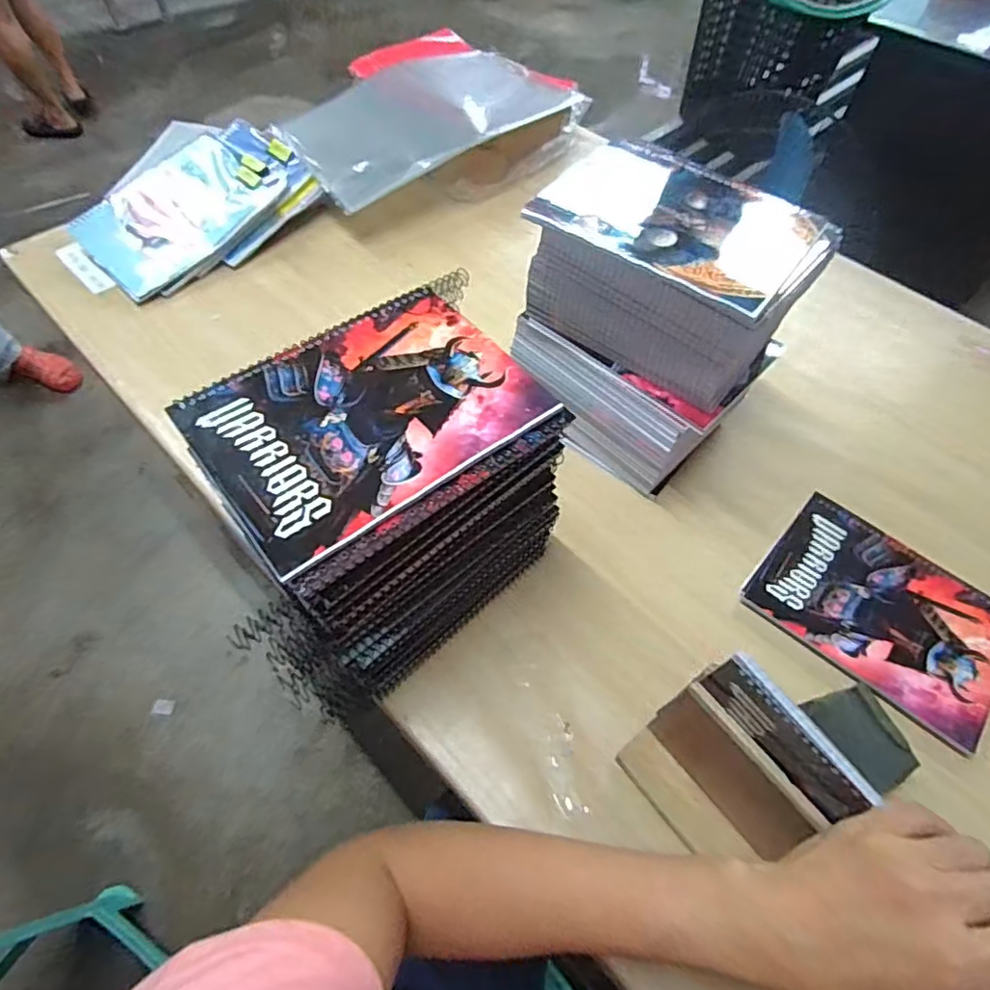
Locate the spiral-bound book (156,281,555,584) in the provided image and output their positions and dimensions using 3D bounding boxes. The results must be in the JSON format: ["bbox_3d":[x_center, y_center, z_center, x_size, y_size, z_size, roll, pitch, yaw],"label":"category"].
[{"bbox_3d":[-0.080,-0.055,0.369,0.197,0.012,0.150,-34,63,-21],"label":"spiral-bound book"}]

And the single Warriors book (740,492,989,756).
[{"bbox_3d":[0.346,0.101,0.528,0.201,0.008,0.160,39,64,22],"label":"single Warriors book"}]

